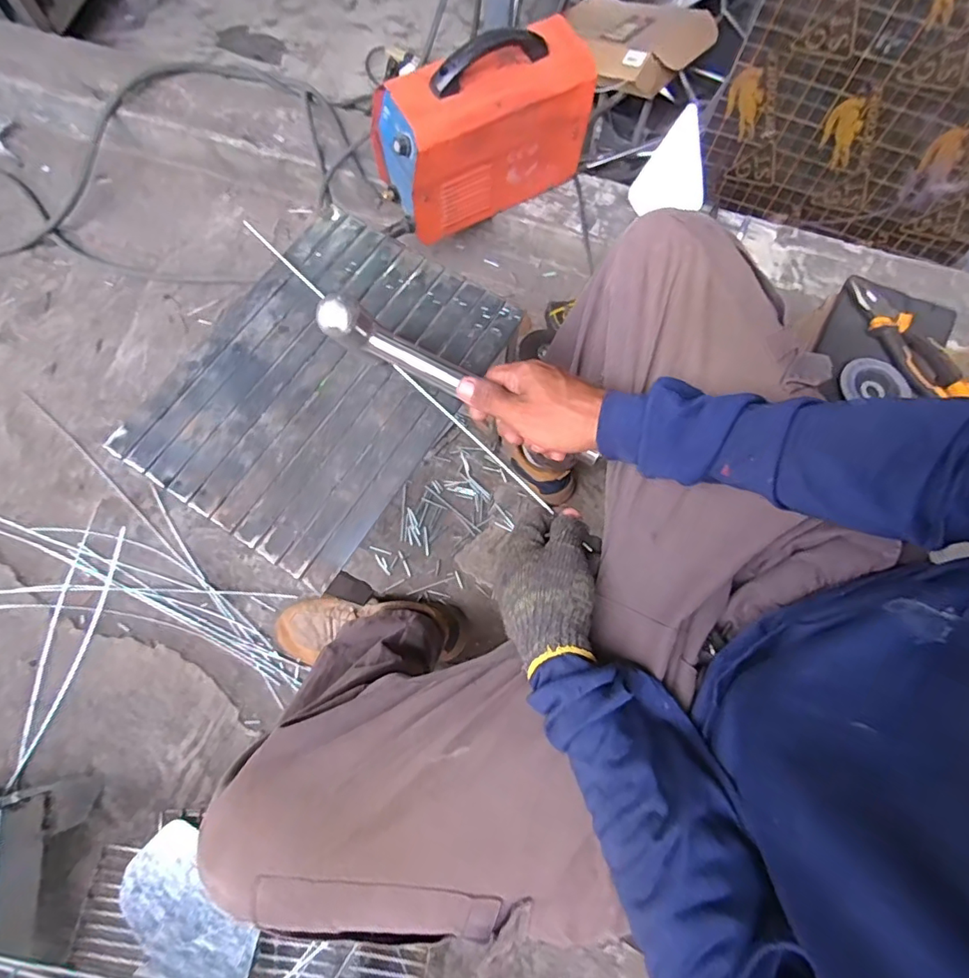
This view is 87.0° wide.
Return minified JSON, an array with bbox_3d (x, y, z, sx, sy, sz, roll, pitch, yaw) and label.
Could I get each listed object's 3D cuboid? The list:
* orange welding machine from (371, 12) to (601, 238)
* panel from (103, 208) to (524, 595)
[{"bbox_3d":[-0.001,-0.596,0.836,0.323,0.213,0.156,-26,75,-11],"label":"orange welding machine"},{"bbox_3d":[-0.156,-0.111,0.507,0.253,0.015,0.340,31,75,7],"label":"panel"}]

